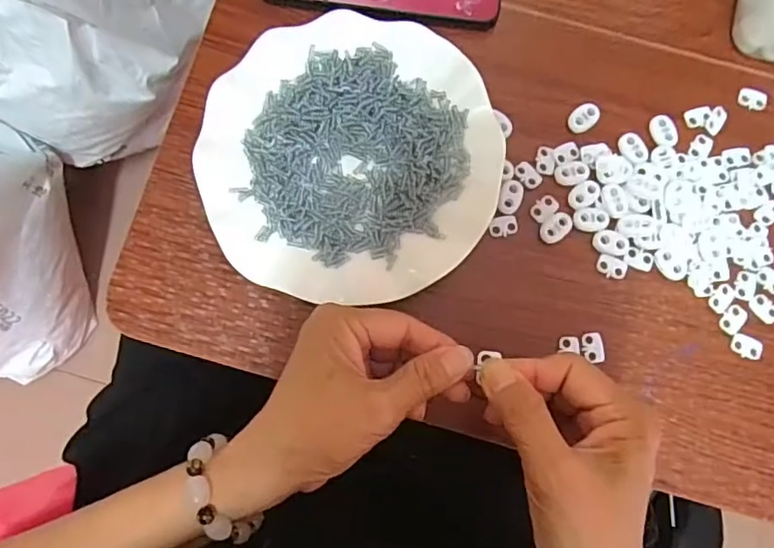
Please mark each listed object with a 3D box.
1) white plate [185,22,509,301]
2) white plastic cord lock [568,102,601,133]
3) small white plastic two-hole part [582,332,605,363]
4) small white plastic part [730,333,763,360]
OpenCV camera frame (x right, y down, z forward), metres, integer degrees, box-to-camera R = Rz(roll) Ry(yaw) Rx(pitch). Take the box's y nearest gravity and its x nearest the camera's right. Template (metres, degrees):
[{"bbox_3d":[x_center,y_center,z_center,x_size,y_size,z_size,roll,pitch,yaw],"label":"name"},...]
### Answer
[{"bbox_3d":[-0.022,-0.075,0.354,0.179,0.029,0.180,0,81,-1],"label":"white plate"},{"bbox_3d":[0.132,-0.105,0.374,0.015,0.006,0.023,44,83,6],"label":"white plastic cord lock"},{"bbox_3d":[0.130,0.046,0.351,0.013,0.005,0.019,-8,84,-1],"label":"small white plastic two-hole part"},{"bbox_3d":[0.227,0.046,0.352,0.019,0.004,0.013,26,84,2],"label":"small white plastic part"}]

